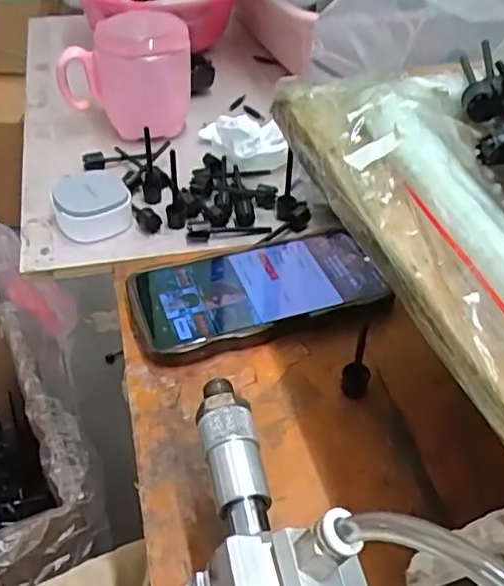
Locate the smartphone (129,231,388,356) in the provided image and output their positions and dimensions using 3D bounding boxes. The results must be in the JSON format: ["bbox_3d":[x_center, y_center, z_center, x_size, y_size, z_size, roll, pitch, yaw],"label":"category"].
[{"bbox_3d":[0.003,-0.002,0.413,0.160,0.013,0.076,-12,45,-14],"label":"smartphone"}]

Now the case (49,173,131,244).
[{"bbox_3d":[-0.119,-0.066,0.468,0.053,0.030,0.051,-18,47,-20],"label":"case"}]

